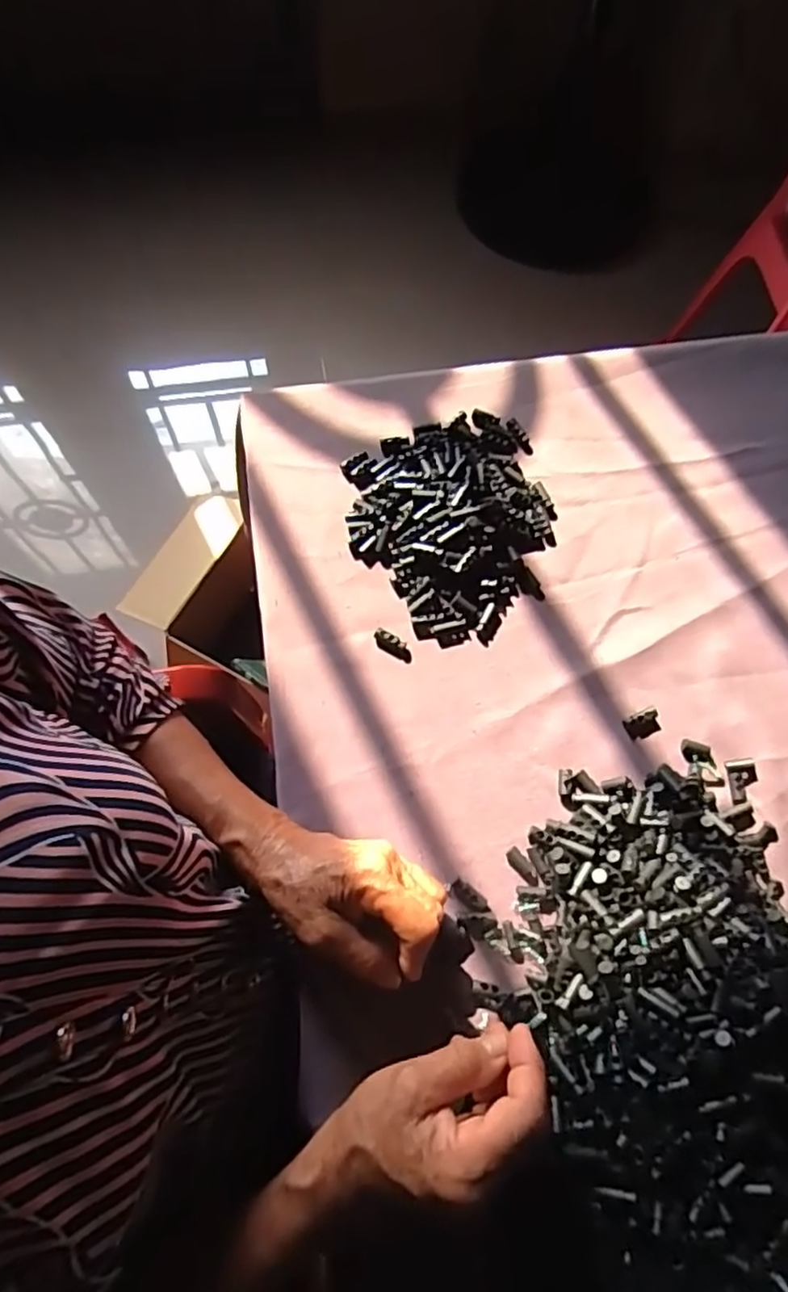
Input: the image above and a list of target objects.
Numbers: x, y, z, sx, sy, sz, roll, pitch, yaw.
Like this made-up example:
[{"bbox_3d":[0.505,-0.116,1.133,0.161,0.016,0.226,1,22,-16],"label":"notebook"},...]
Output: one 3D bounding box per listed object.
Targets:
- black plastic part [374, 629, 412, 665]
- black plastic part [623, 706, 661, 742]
[{"bbox_3d":[0.000,-0.001,0.475,0.032,0.006,0.013,29,72,9],"label":"black plastic part"},{"bbox_3d":[0.175,0.055,0.456,0.025,0.007,0.017,-24,72,-9],"label":"black plastic part"}]

